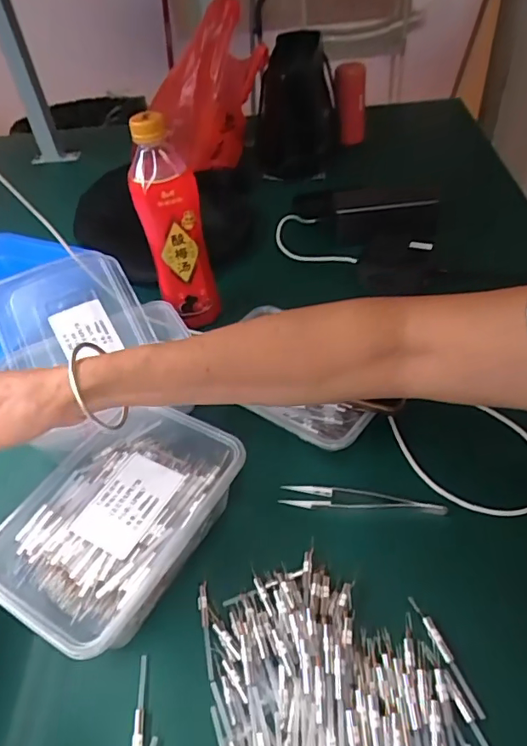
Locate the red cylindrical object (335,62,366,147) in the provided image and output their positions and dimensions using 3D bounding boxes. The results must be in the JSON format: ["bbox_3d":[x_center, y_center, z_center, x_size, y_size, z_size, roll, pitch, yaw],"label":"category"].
[{"bbox_3d":[0.145,-0.440,0.850,0.052,0.109,0.040,-2,44,5],"label":"red cylindrical object"}]

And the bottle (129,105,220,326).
[{"bbox_3d":[-0.086,-0.143,0.516,0.065,0.203,0.060,6,45,12],"label":"bottle"}]

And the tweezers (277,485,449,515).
[{"bbox_3d":[0.076,0.099,0.403,0.125,0.009,0.017,3,45,10],"label":"tweezers"}]

